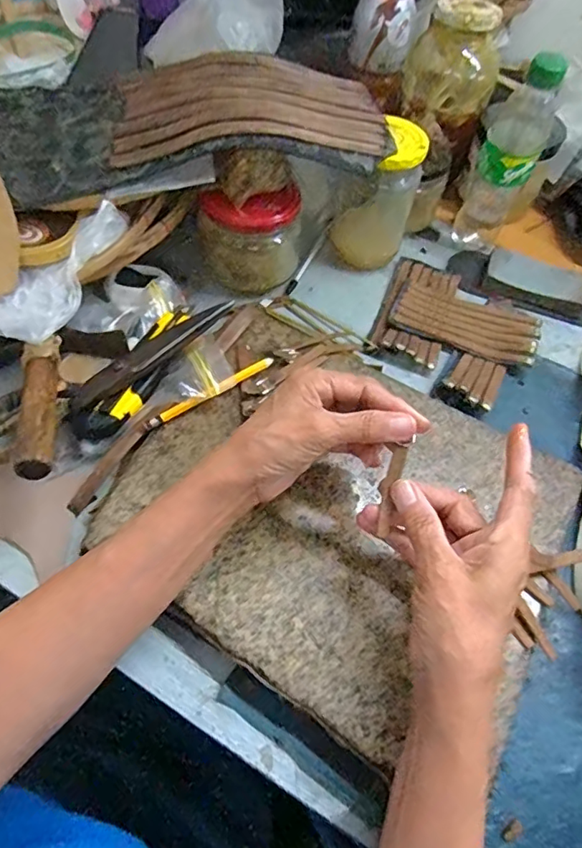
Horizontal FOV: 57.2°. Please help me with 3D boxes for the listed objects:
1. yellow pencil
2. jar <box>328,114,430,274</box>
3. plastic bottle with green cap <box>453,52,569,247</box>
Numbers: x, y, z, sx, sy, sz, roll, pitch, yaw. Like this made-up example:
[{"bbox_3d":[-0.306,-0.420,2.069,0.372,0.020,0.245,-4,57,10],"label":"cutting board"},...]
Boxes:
[{"bbox_3d":[-0.065,-0.025,0.439,0.117,0.010,0.011,-29,62,-21],"label":"yellow pencil"},{"bbox_3d":[0.085,-0.222,0.540,0.072,0.138,0.070,2,59,-4],"label":"jar"},{"bbox_3d":[0.217,-0.264,0.540,0.054,0.189,0.056,22,60,8],"label":"plastic bottle with green cap"}]

